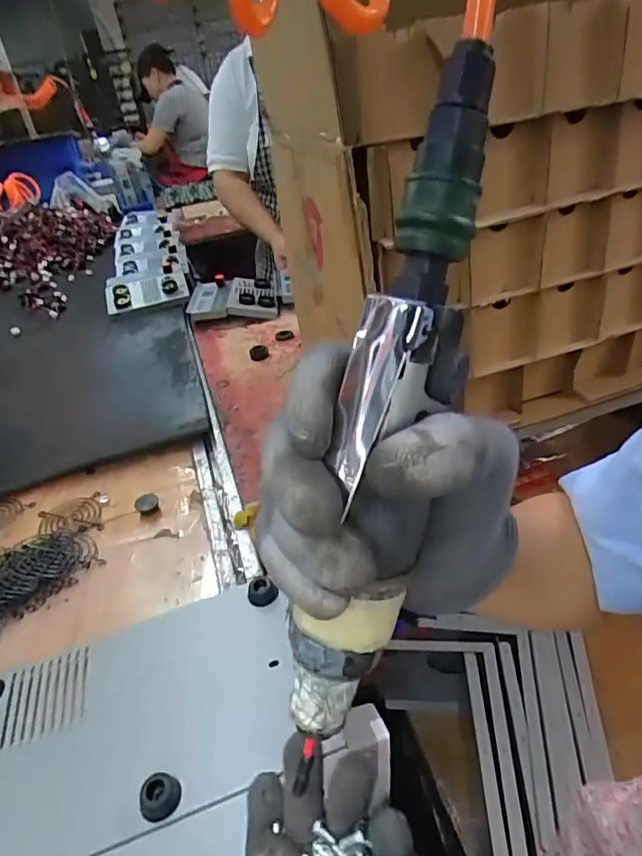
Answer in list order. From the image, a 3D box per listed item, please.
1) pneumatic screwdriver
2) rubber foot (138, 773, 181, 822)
[{"bbox_3d":[0.018,0.005,0.178,0.030,0.239,0.032,18,15,28],"label":"pneumatic screwdriver"},{"bbox_3d":[-0.098,0.225,0.329,0.021,0.015,0.024,25,47,39],"label":"rubber foot"}]

